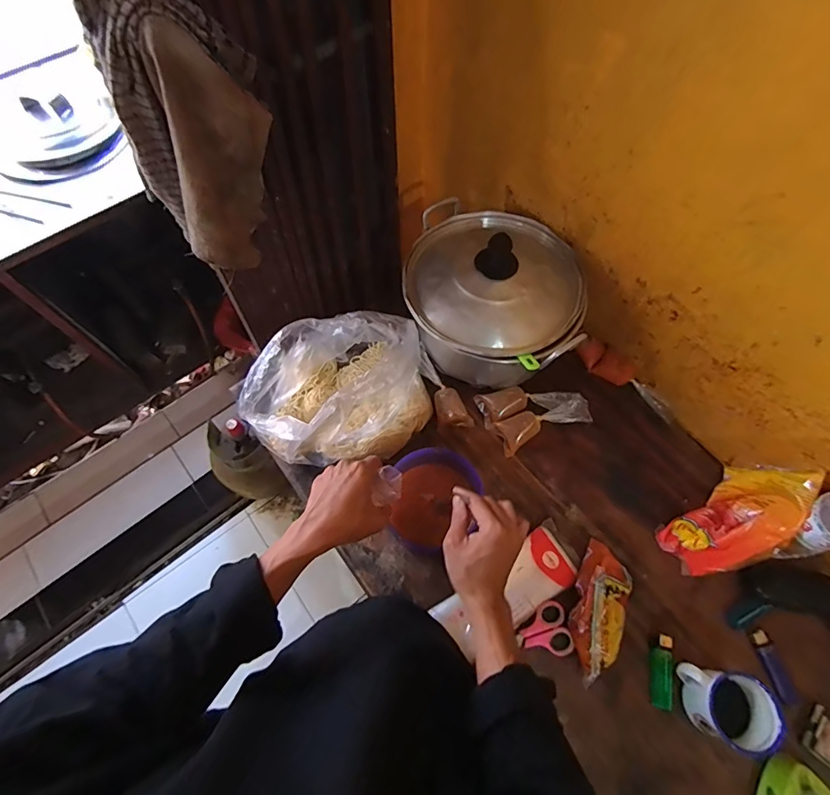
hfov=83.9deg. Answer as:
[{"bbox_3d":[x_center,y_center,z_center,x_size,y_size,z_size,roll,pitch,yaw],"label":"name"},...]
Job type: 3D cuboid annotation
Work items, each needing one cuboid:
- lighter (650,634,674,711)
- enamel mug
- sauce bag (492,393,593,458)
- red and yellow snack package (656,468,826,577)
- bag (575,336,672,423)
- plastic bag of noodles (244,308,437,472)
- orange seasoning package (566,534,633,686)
[{"bbox_3d":[0.303,0.335,0.564,0.025,0.013,0.079,8,67,4],"label":"lighter"},{"bbox_3d":[0.349,0.350,0.521,0.081,0.066,0.074,14,67,6],"label":"enamel mug"},{"bbox_3d":[0.192,0.040,0.698,0.140,0.040,0.051,-21,68,-9],"label":"sauce bag"},{"bbox_3d":[0.414,0.160,0.588,0.167,0.119,0.084,-31,70,-13],"label":"red and yellow snack package"},{"bbox_3d":[0.333,-0.031,0.729,0.173,0.037,0.033,38,72,15],"label":"bag"},{"bbox_3d":[-0.113,-0.015,0.669,0.249,0.115,0.187,-7,66,-3],"label":"plastic bag of noodles"},{"bbox_3d":[0.234,0.265,0.577,0.062,0.050,0.161,19,68,8],"label":"orange seasoning package"}]

